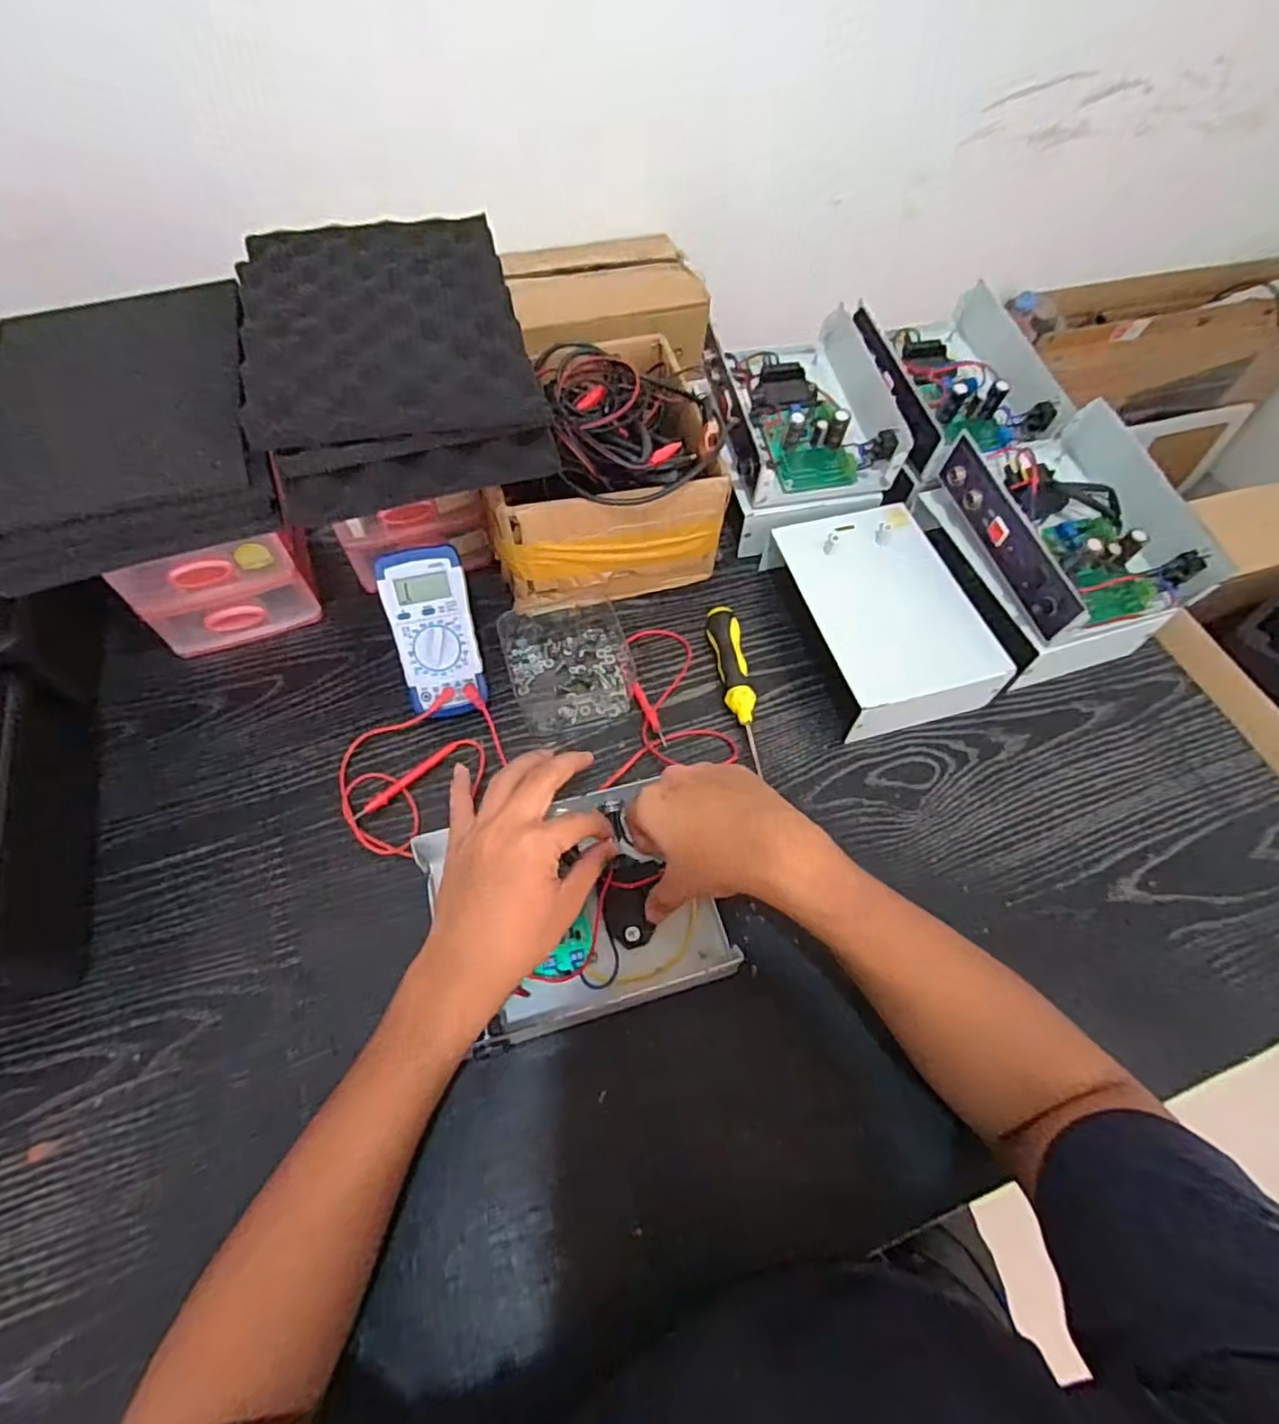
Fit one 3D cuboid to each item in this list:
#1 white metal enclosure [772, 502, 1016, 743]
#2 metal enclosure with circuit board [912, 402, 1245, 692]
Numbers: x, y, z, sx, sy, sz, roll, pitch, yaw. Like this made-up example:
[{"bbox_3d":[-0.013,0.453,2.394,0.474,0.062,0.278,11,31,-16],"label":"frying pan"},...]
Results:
[{"bbox_3d":[0.223,-0.086,0.613,0.142,0.062,0.207,-12,63,-9],"label":"white metal enclosure"},{"bbox_3d":[0.376,-0.158,0.610,0.163,0.104,0.211,-15,64,-11],"label":"metal enclosure with circuit board"}]

